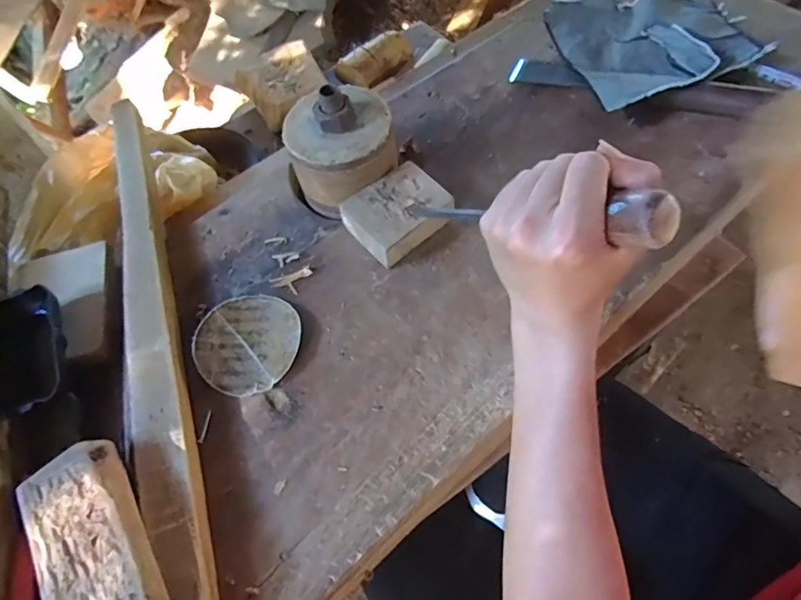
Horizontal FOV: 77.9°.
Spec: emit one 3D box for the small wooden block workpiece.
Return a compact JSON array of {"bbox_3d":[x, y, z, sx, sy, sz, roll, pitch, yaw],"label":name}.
[{"bbox_3d":[0.000,-0.078,0.459,0.090,0.032,0.075,-37,65,-16],"label":"small wooden block workpiece"}]

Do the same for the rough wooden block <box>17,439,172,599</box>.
[{"bbox_3d":[-0.199,0.163,0.322,0.060,0.025,0.137,-30,63,-13],"label":"rough wooden block"}]

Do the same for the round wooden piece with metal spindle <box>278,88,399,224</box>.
[{"bbox_3d":[-0.055,-0.145,0.469,0.095,0.104,0.087,-1,61,2],"label":"round wooden piece with metal spindle"}]

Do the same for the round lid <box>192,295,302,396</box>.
[{"bbox_3d":[-0.131,0.035,0.425,0.086,0.010,0.088,16,63,12],"label":"round lid"}]

